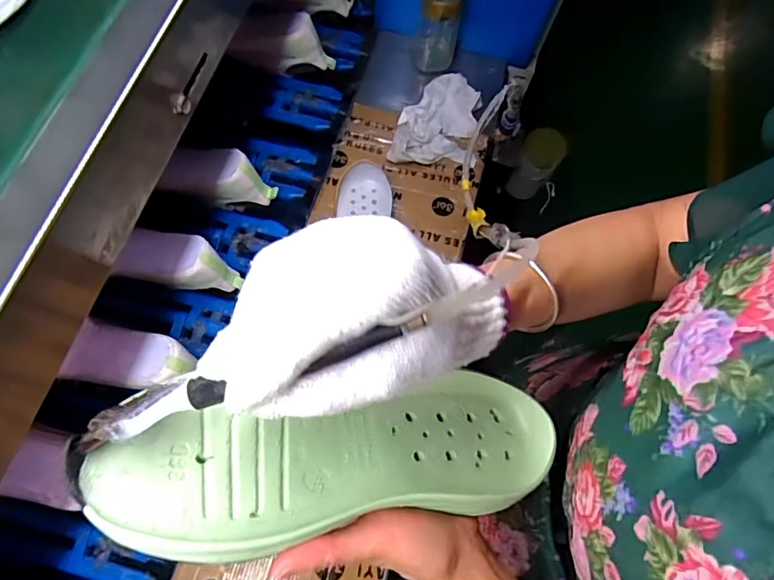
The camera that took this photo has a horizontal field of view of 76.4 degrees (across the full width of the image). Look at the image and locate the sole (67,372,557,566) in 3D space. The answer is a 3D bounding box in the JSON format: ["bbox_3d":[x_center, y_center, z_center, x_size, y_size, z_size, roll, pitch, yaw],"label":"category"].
[{"bbox_3d":[-0.016,0.093,0.275,0.252,0.033,0.075,0,68,-27],"label":"sole"}]

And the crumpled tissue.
[{"bbox_3d":[0.079,-0.276,0.777,0.127,0.033,0.160,6,70,-1],"label":"crumpled tissue"}]

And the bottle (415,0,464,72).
[{"bbox_3d":[0.083,-0.427,0.738,0.062,0.169,0.057,12,70,2],"label":"bottle"}]

